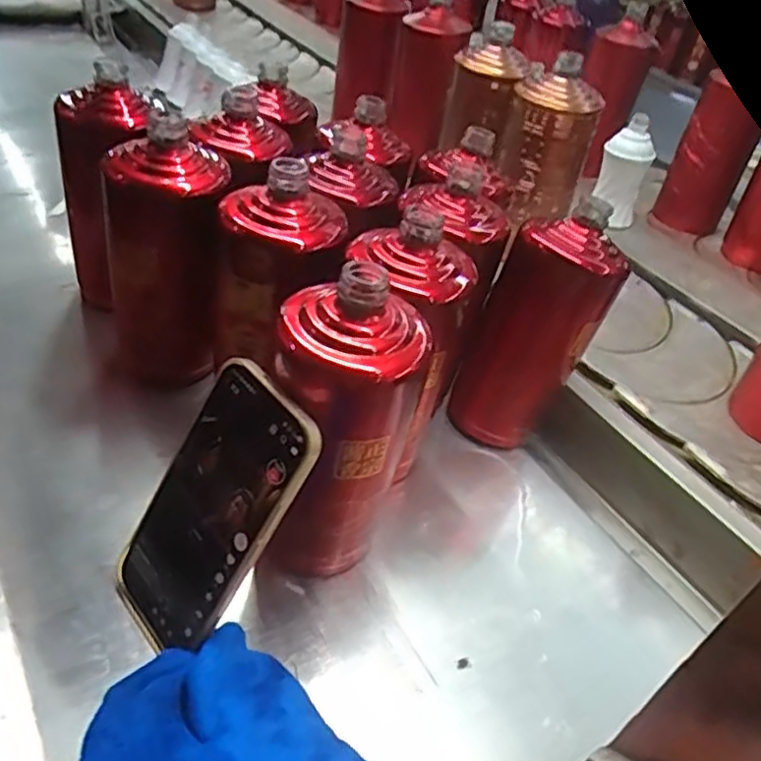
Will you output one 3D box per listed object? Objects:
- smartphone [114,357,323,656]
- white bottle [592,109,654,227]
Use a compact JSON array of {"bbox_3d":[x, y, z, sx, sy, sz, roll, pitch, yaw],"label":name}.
[{"bbox_3d":[-0.093,0.073,0.364,0.083,0.167,0.009,44,21,27],"label":"smartphone"},{"bbox_3d":[0.271,-0.232,0.753,0.038,0.117,0.049,-24,51,-34],"label":"white bottle"}]

